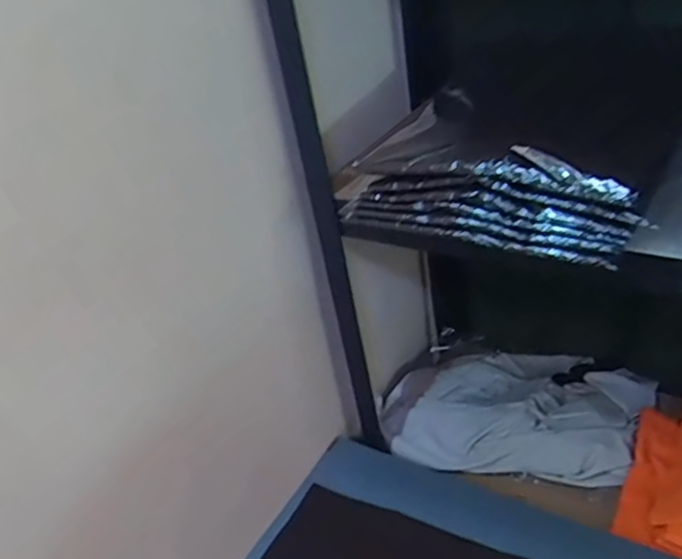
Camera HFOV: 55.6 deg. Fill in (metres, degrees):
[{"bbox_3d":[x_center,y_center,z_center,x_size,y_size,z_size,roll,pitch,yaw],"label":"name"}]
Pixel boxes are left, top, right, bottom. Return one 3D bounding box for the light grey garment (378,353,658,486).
[{"bbox_3d":[0.269,0.191,1.011,0.403,0.062,0.266,1,35,19],"label":"light grey garment"}]

